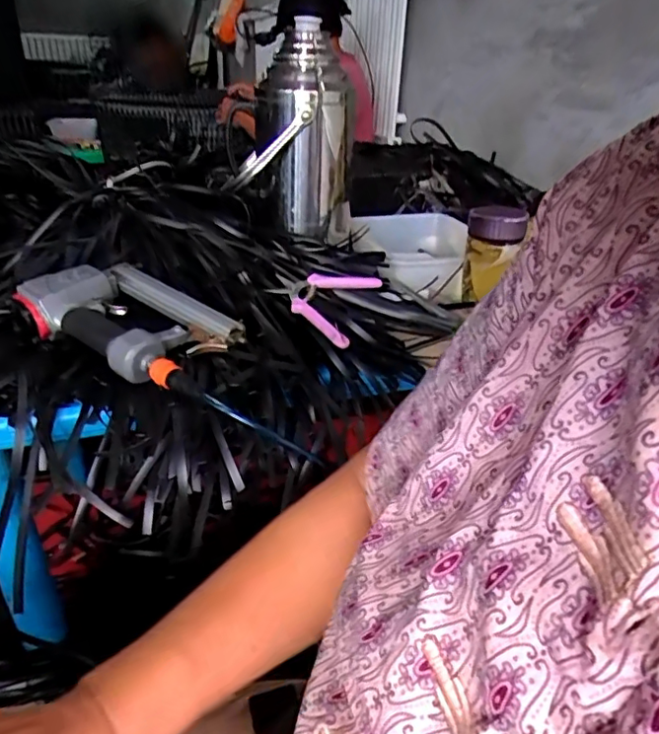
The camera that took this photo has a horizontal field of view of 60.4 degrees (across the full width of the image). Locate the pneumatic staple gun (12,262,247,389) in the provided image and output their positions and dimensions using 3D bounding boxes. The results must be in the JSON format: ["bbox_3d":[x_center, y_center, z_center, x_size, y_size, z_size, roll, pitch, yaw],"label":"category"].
[{"bbox_3d":[-0.233,-0.055,0.661,0.220,0.065,0.157,24,35,32],"label":"pneumatic staple gun"}]

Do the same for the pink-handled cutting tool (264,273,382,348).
[{"bbox_3d":[-0.014,-0.088,0.741,0.126,0.040,0.149,12,30,16],"label":"pink-handled cutting tool"}]

